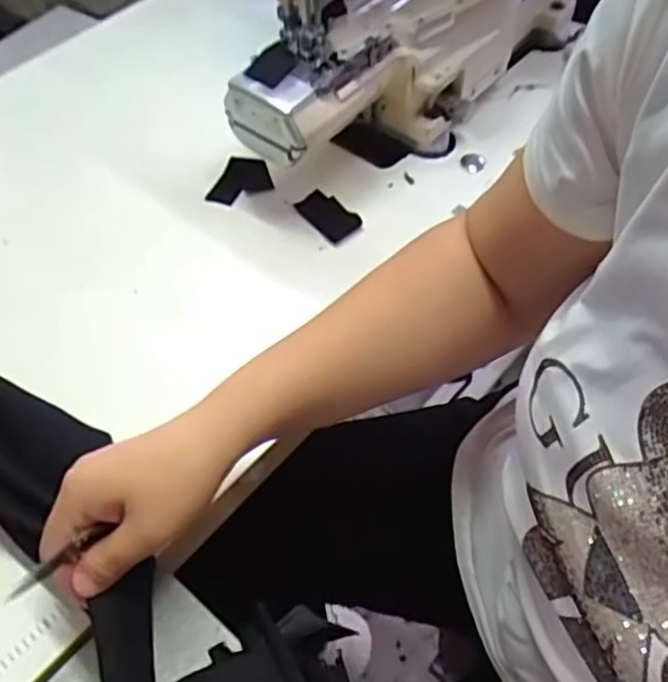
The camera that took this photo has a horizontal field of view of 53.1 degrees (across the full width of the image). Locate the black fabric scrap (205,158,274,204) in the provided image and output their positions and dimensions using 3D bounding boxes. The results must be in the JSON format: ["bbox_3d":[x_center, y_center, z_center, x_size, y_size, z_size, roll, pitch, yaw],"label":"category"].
[{"bbox_3d":[-0.089,-0.150,0.617,0.060,0.010,0.047,-21,63,-14],"label":"black fabric scrap"}]

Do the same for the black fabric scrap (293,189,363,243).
[{"bbox_3d":[-0.005,-0.111,0.591,0.036,0.009,0.068,-29,47,-15],"label":"black fabric scrap"}]

